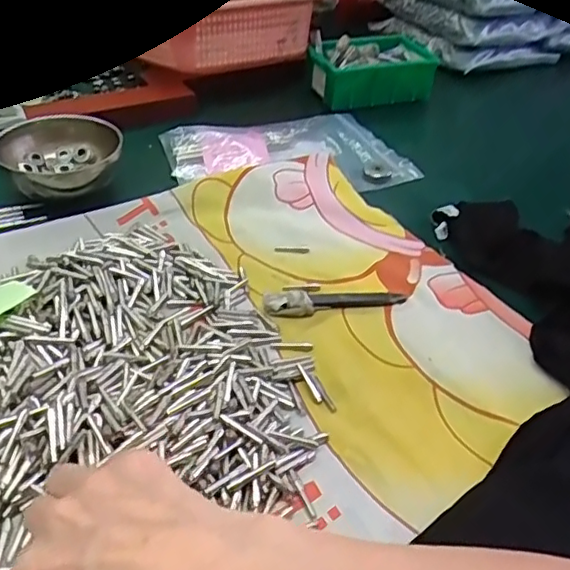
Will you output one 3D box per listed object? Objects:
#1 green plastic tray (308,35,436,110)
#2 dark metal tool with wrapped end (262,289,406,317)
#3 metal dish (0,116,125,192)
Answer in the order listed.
[{"bbox_3d":[0.108,-0.262,0.745,0.147,0.052,0.085,-11,42,-17],"label":"green plastic tray"},{"bbox_3d":[0.038,0.010,0.447,0.105,0.013,0.017,-6,40,-12],"label":"dark metal tool with wrapped end"},{"bbox_3d":[-0.199,-0.110,0.543,0.104,0.049,0.087,-13,42,-19],"label":"metal dish"}]

